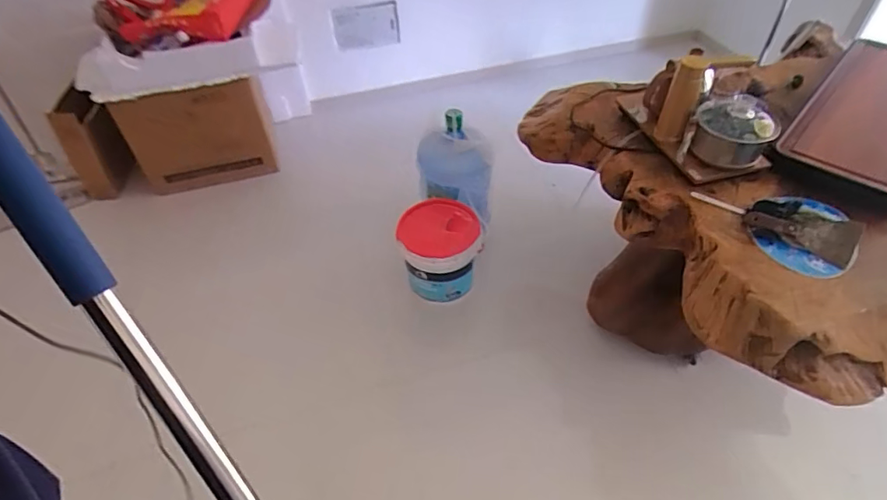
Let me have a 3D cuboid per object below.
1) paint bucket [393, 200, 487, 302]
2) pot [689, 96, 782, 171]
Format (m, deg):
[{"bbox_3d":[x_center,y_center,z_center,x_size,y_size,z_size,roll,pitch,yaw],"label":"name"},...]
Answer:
[{"bbox_3d":[-0.006,0.004,1.678,0.252,0.244,0.261,0,45,4],"label":"paint bucket"},{"bbox_3d":[0.662,-0.267,1.173,0.167,0.147,0.140,23,51,24],"label":"pot"}]

